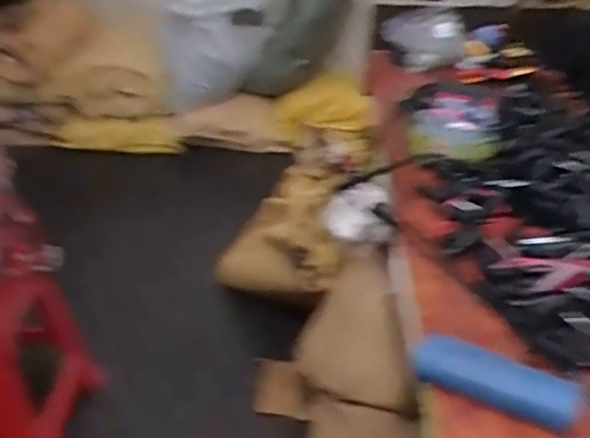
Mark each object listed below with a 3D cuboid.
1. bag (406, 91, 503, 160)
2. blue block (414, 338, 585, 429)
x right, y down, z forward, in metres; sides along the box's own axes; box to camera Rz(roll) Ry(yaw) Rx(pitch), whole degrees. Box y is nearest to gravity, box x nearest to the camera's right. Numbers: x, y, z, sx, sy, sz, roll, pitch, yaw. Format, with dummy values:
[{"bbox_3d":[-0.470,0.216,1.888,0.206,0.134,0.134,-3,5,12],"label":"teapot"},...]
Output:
[{"bbox_3d":[0.273,-0.152,1.061,0.151,0.055,0.186,9,36,11],"label":"bag"},{"bbox_3d":[0.210,0.168,0.645,0.167,0.032,0.050,16,38,20],"label":"blue block"}]

